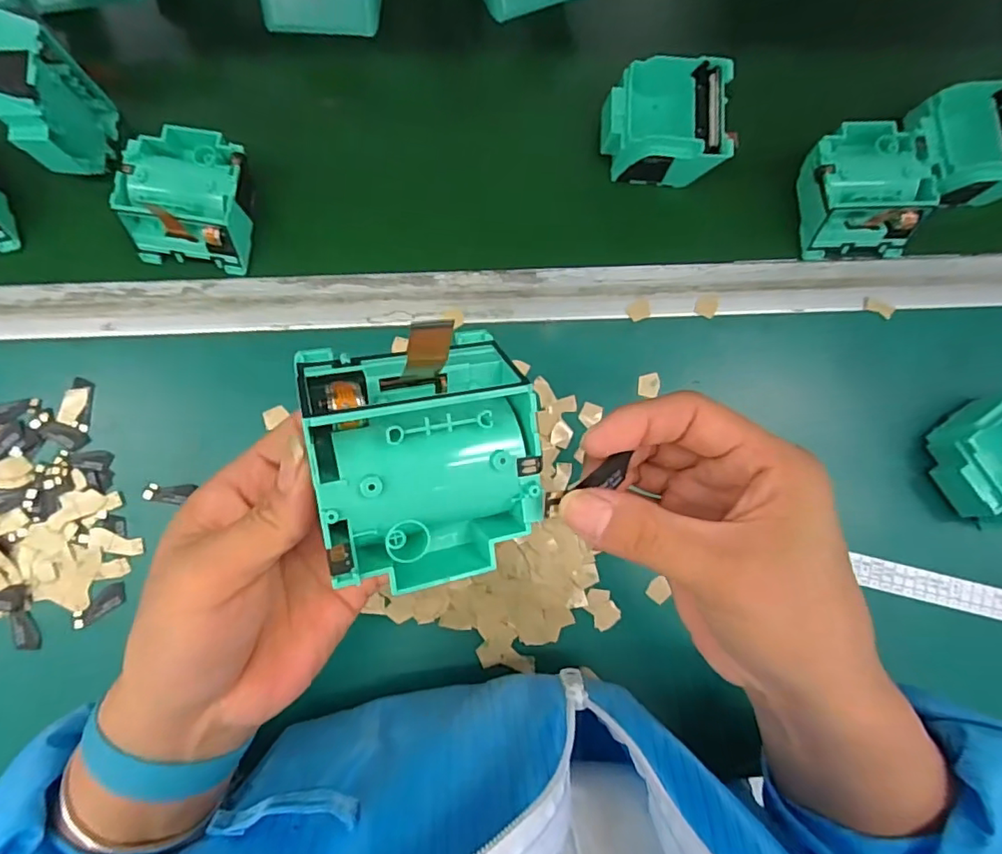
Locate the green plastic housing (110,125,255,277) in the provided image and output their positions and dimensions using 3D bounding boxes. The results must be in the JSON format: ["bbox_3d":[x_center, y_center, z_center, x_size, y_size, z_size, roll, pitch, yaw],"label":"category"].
[{"bbox_3d":[-0.205,-0.151,0.368,0.074,0.037,0.080,7,83,0],"label":"green plastic housing"}]

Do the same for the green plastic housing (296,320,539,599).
[{"bbox_3d":[-0.029,0.011,0.198,0.079,0.052,0.081,-8,108,-21],"label":"green plastic housing"}]

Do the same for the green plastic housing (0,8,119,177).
[{"bbox_3d":[-0.288,-0.203,0.356,0.033,0.076,0.069,3,83,0],"label":"green plastic housing"}]

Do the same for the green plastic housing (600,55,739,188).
[{"bbox_3d":[0.114,-0.213,0.388,0.082,0.039,0.081,2,83,0],"label":"green plastic housing"}]

